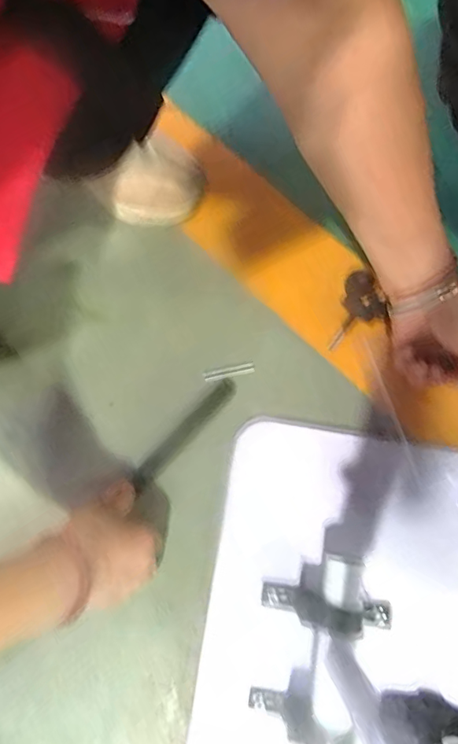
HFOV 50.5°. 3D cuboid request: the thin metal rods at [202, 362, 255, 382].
[{"bbox_3d":[0.000,0.000,0.484,0.050,0.010,0.010,-11,77,-1],"label":"thin metal rods"}]

